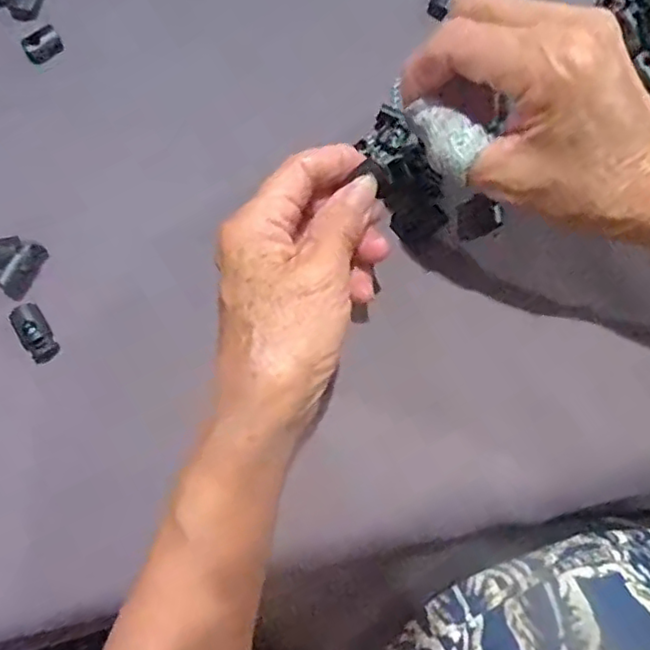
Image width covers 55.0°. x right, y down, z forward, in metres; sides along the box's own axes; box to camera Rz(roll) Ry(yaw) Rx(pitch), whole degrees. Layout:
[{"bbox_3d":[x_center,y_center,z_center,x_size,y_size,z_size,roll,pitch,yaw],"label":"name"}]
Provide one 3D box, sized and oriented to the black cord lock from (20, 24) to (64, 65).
[{"bbox_3d":[-0.154,-0.153,0.341,0.020,0.012,0.011,-41,79,-11],"label":"black cord lock"}]

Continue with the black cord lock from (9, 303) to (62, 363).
[{"bbox_3d":[-0.144,0.004,0.311,0.014,0.010,0.030,-30,77,-9],"label":"black cord lock"}]

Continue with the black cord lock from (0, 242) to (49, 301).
[{"bbox_3d":[-0.153,-0.028,0.317,0.011,0.015,0.029,29,76,7],"label":"black cord lock"}]

